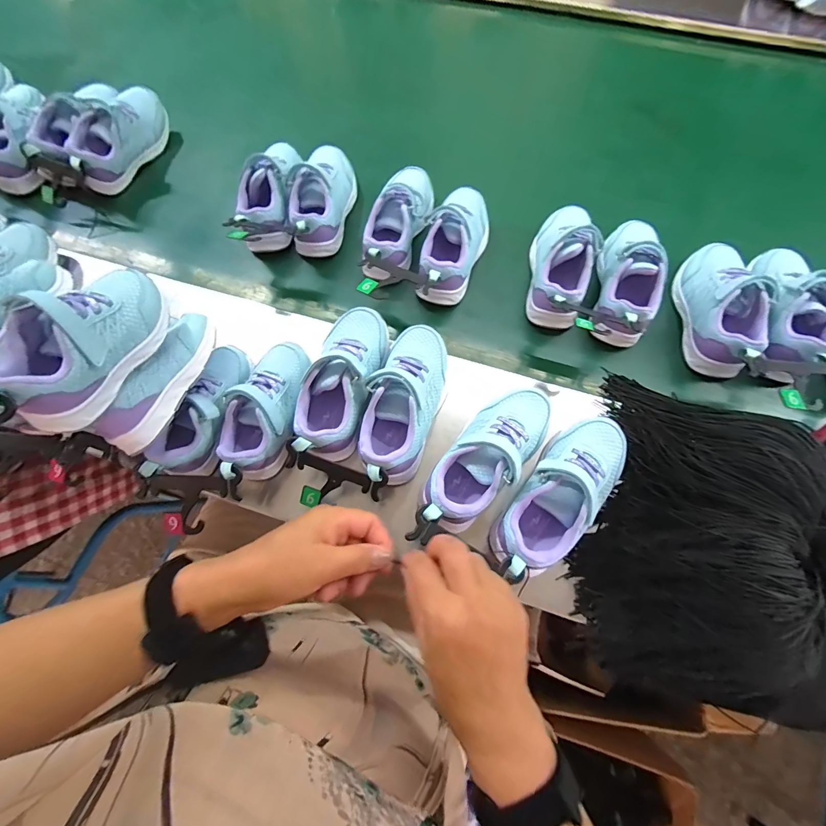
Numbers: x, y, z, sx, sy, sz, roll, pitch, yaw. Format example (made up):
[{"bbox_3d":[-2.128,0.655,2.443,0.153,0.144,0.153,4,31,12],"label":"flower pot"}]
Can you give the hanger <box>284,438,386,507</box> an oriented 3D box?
[{"bbox_3d":[-0.081,0.071,0.373,0.099,0.022,0.067,16,106,-5],"label":"hanger"}]

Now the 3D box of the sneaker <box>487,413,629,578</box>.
[{"bbox_3d":[0.146,0.078,0.363,0.075,0.072,0.181,41,72,14],"label":"sneaker"}]

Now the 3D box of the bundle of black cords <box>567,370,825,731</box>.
[{"bbox_3d":[0.257,0.091,0.354,0.149,0.124,0.313,13,68,3],"label":"bundle of black cords"}]

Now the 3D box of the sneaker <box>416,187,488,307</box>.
[{"bbox_3d":[0.055,-0.222,0.501,0.082,0.077,0.191,17,68,5],"label":"sneaker"}]

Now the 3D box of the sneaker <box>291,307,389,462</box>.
[{"bbox_3d":[-0.078,-0.039,0.414,0.075,0.072,0.185,14,68,4],"label":"sneaker"}]

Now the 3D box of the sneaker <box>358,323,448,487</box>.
[{"bbox_3d":[-0.008,-0.016,0.402,0.077,0.070,0.184,17,68,5],"label":"sneaker"}]

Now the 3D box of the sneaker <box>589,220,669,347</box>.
[{"bbox_3d":[0.270,-0.174,0.479,0.068,0.073,0.185,11,68,2],"label":"sneaker"}]

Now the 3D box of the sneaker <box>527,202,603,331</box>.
[{"bbox_3d":[0.193,-0.191,0.489,0.076,0.074,0.178,11,68,2],"label":"sneaker"}]

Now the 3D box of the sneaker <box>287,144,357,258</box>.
[{"bbox_3d":[-0.128,-0.295,0.530,0.071,0.071,0.180,11,68,2],"label":"sneaker"}]

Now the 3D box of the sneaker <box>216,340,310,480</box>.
[{"bbox_3d":[-0.155,-0.007,0.404,0.068,0.056,0.162,12,68,3],"label":"sneaker"}]

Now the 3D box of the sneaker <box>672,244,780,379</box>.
[{"bbox_3d":[0.382,-0.135,0.464,0.070,0.076,0.178,1,67,-2],"label":"sneaker"}]

